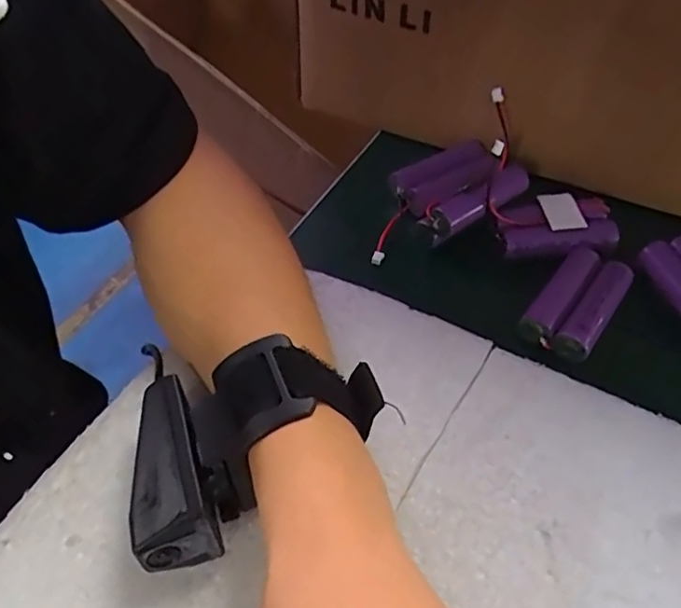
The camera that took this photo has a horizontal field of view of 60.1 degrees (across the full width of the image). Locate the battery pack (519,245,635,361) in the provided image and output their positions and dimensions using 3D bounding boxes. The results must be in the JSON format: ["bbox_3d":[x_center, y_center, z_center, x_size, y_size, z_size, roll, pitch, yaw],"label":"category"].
[{"bbox_3d":[0.126,-0.005,0.308,0.036,0.014,0.068,31,57,21],"label":"battery pack"}]

